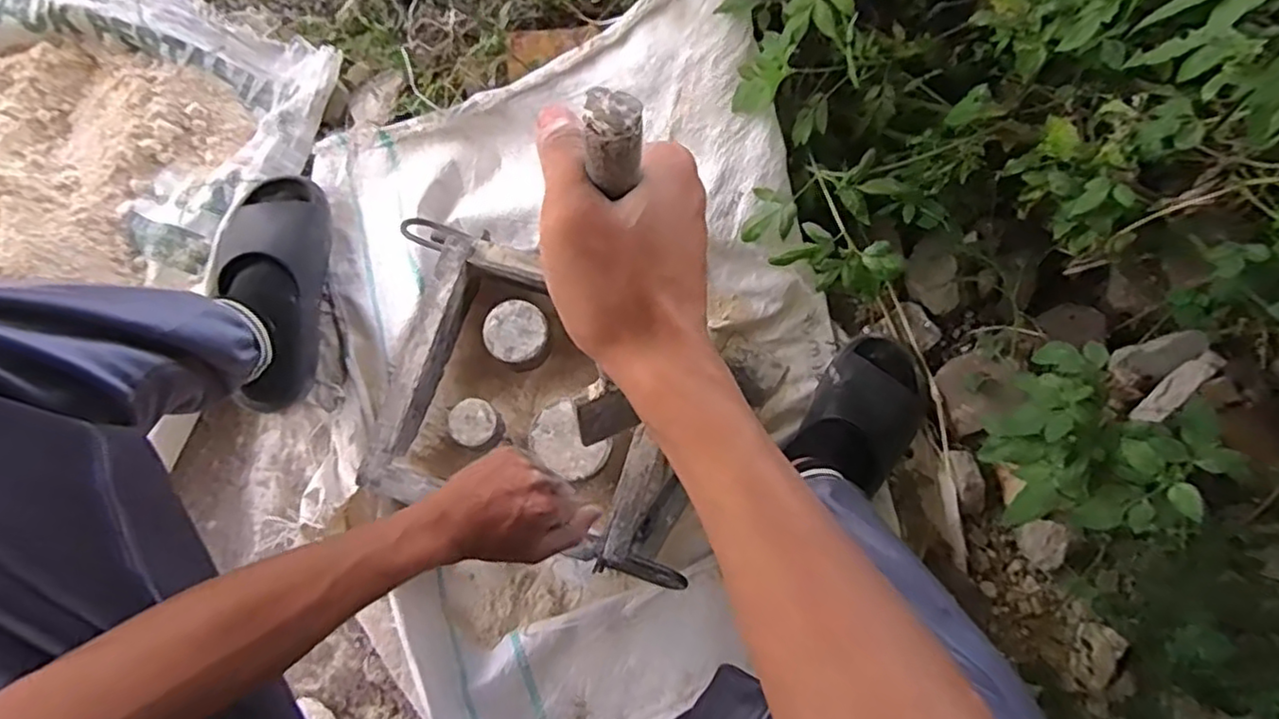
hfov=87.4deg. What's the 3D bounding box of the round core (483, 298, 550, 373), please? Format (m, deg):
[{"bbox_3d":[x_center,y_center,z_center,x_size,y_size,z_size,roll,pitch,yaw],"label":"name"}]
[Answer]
[{"bbox_3d":[-0.114,-0.020,0.642,0.056,0.057,0.059,1,78,-5],"label":"round core"}]

